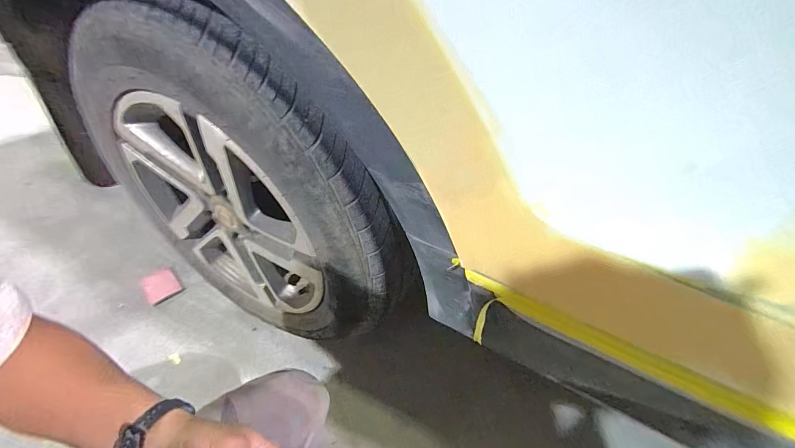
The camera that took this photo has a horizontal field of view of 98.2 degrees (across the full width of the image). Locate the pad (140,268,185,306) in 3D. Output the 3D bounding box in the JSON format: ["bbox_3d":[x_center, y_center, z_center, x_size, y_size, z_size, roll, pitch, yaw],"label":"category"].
[{"bbox_3d":[-0.610,0.160,0.886,0.078,0.008,0.096,-31,55,-30],"label":"pad"}]

